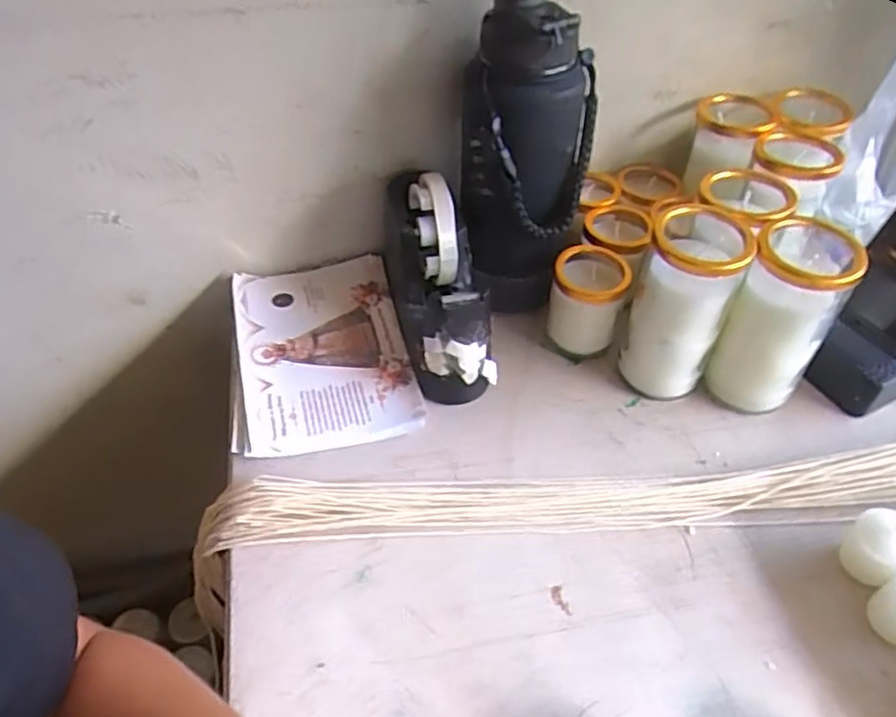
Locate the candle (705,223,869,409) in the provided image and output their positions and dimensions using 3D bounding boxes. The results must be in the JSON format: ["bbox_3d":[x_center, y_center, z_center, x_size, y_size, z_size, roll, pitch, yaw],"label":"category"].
[{"bbox_3d":[0.243,-0.030,0.491,0.063,0.148,0.060,22,49,19],"label":"candle"}]

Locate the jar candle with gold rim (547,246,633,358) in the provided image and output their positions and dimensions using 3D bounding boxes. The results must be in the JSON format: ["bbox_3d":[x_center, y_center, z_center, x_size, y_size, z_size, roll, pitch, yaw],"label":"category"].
[{"bbox_3d":[0.115,-0.046,0.556,0.057,0.080,0.058,10,46,8],"label":"jar candle with gold rim"}]

